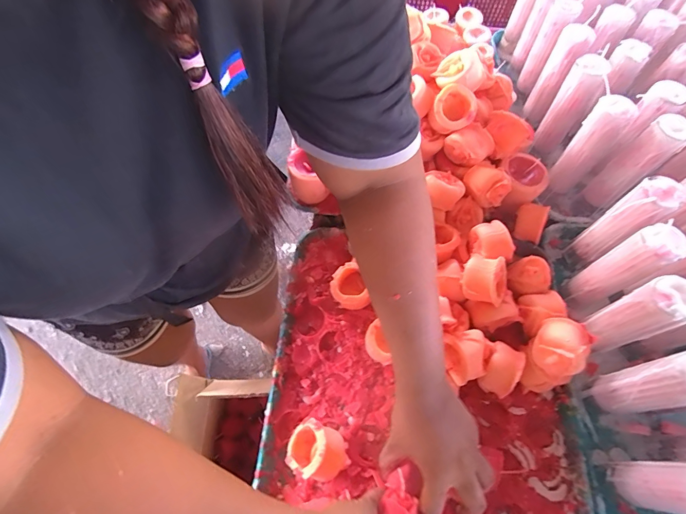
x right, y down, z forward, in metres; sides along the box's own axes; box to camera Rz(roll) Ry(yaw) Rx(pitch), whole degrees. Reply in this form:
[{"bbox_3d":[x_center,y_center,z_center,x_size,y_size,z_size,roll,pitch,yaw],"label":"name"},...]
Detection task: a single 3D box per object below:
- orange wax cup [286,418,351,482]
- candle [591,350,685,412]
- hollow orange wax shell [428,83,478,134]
[{"bbox_3d":[-0.027,0.209,0.392,0.063,0.050,0.052,23,67,12],"label":"orange wax cup"},{"bbox_3d":[0.297,0.128,0.363,0.037,0.162,0.040,-16,65,-6],"label":"candle"},{"bbox_3d":[0.142,-0.196,0.489,0.056,0.048,0.056,-1,96,-6],"label":"hollow orange wax shell"}]

